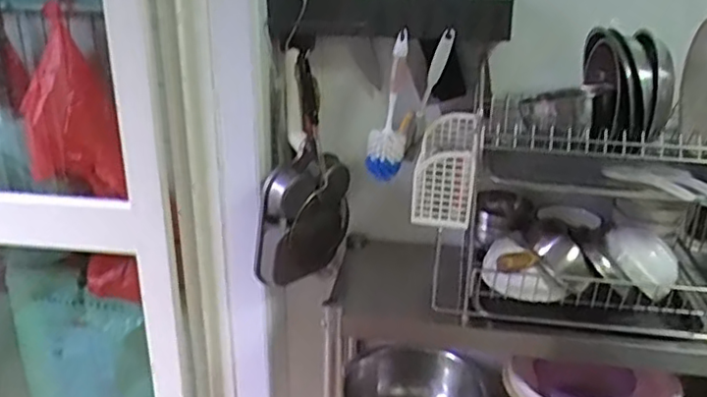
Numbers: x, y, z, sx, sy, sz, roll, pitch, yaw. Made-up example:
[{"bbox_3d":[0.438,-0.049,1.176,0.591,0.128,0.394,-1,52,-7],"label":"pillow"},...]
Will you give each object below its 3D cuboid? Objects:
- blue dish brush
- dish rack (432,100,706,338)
[{"bbox_3d":[0.060,-0.161,1.152,0.068,0.246,0.097,1,24,0],"label":"blue dish brush"},{"bbox_3d":[0.421,0.018,1.091,0.479,0.323,0.256,1,24,0],"label":"dish rack"}]

